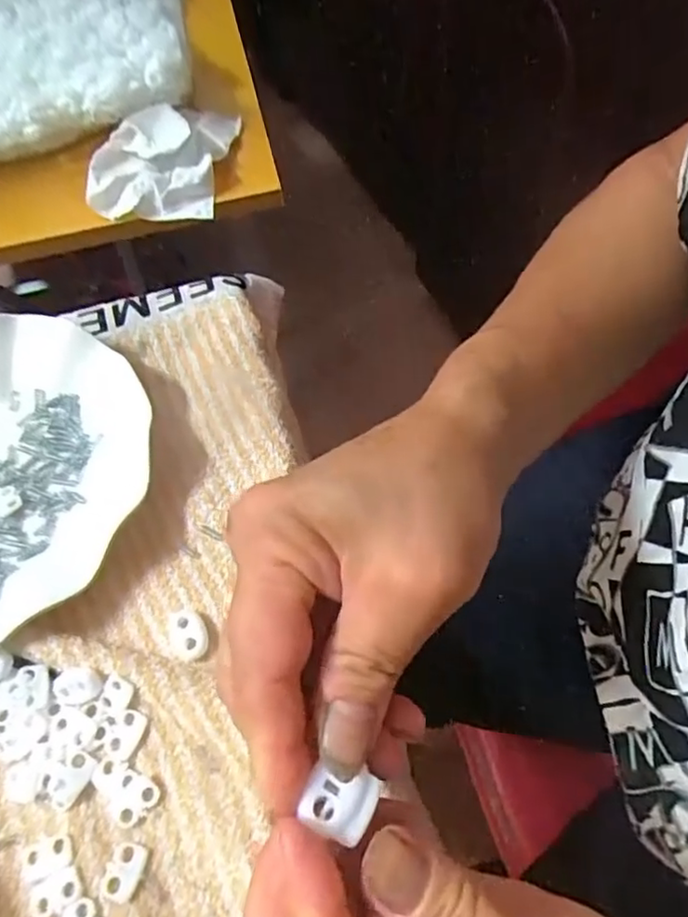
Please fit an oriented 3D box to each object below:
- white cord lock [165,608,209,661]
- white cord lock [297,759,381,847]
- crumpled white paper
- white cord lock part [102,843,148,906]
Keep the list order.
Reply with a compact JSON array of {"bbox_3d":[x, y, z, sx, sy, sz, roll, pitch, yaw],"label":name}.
[{"bbox_3d":[-0.070,0.077,0.276,0.016,0.007,0.024,-30,61,-11],"label":"white cord lock"},{"bbox_3d":[-0.001,0.090,0.163,0.018,0.005,0.017,19,61,9],"label":"white cord lock"},{"bbox_3d":[-0.130,-0.217,0.433,0.092,0.030,0.104,4,60,9],"label":"crumpled white paper"},{"bbox_3d":[-0.083,0.156,0.234,0.013,0.004,0.019,11,61,13],"label":"white cord lock part"}]

